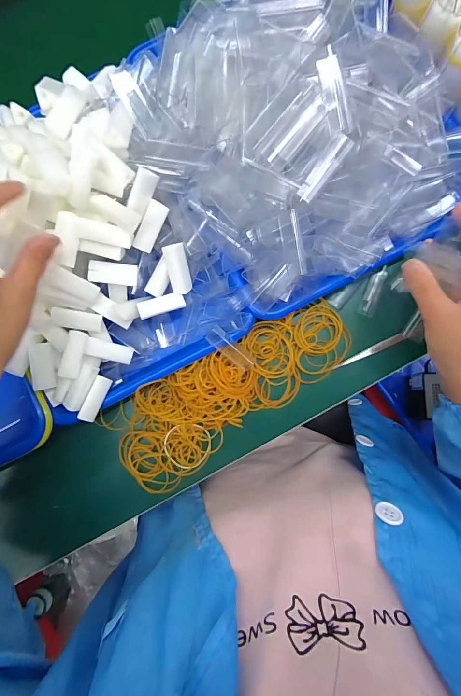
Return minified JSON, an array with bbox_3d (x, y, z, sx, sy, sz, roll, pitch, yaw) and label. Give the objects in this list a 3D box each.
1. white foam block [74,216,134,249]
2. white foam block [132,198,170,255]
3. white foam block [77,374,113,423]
[{"bbox_3d":[-0.112,-0.103,0.295,0.048,0.015,0.019,14,88,-8],"label":"white foam block"},{"bbox_3d":[-0.074,-0.113,0.309,0.019,0.012,0.045,18,107,-35],"label":"white foam block"},{"bbox_3d":[-0.138,0.051,0.337,0.017,0.011,0.046,30,75,-32],"label":"white foam block"}]

